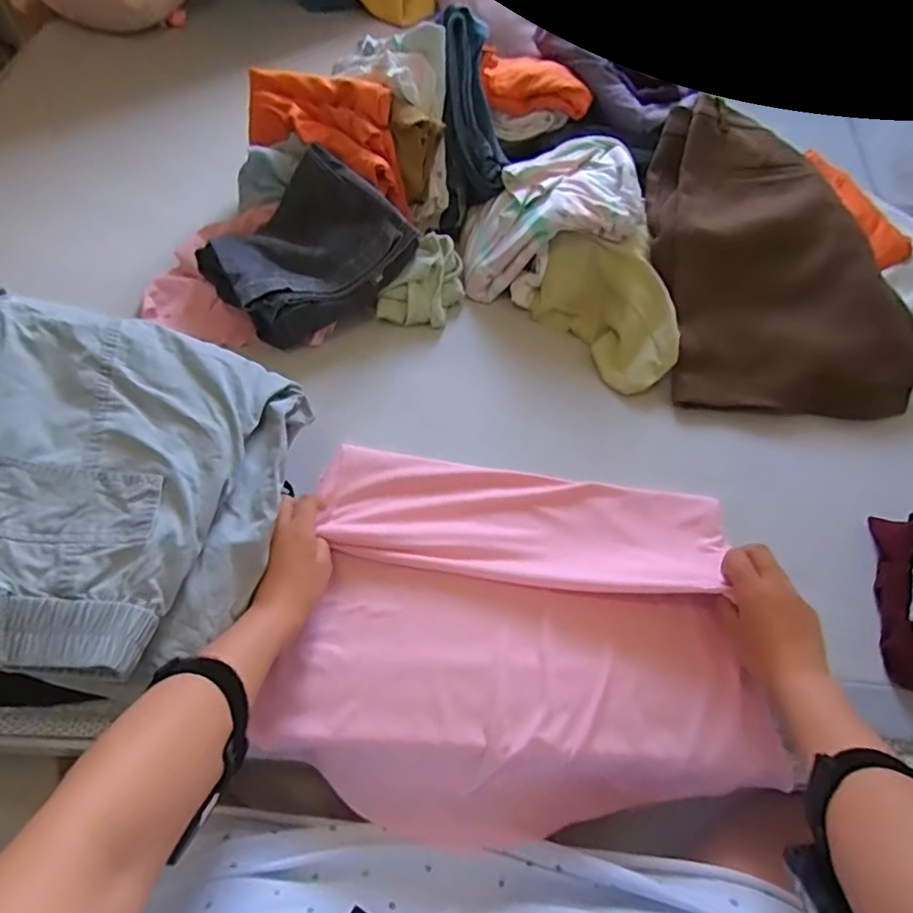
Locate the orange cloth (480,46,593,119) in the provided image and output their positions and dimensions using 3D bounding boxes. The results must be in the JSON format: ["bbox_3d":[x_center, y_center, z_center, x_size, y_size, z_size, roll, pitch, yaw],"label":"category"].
[{"bbox_3d":[0.103,-0.496,0.797,0.151,0.054,0.050,25,62,13],"label":"orange cloth"}]

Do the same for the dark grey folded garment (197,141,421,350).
[{"bbox_3d":[-0.194,-0.263,0.739,0.218,0.117,0.180,-31,65,-17],"label":"dark grey folded garment"}]

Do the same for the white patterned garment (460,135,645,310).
[{"bbox_3d":[0.116,-0.305,0.772,0.211,0.123,0.155,-9,60,-6],"label":"white patterned garment"}]

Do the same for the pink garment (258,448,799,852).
[{"bbox_3d":[0.065,0.181,0.580,0.435,0.087,0.333,7,60,3],"label":"pink garment"}]

